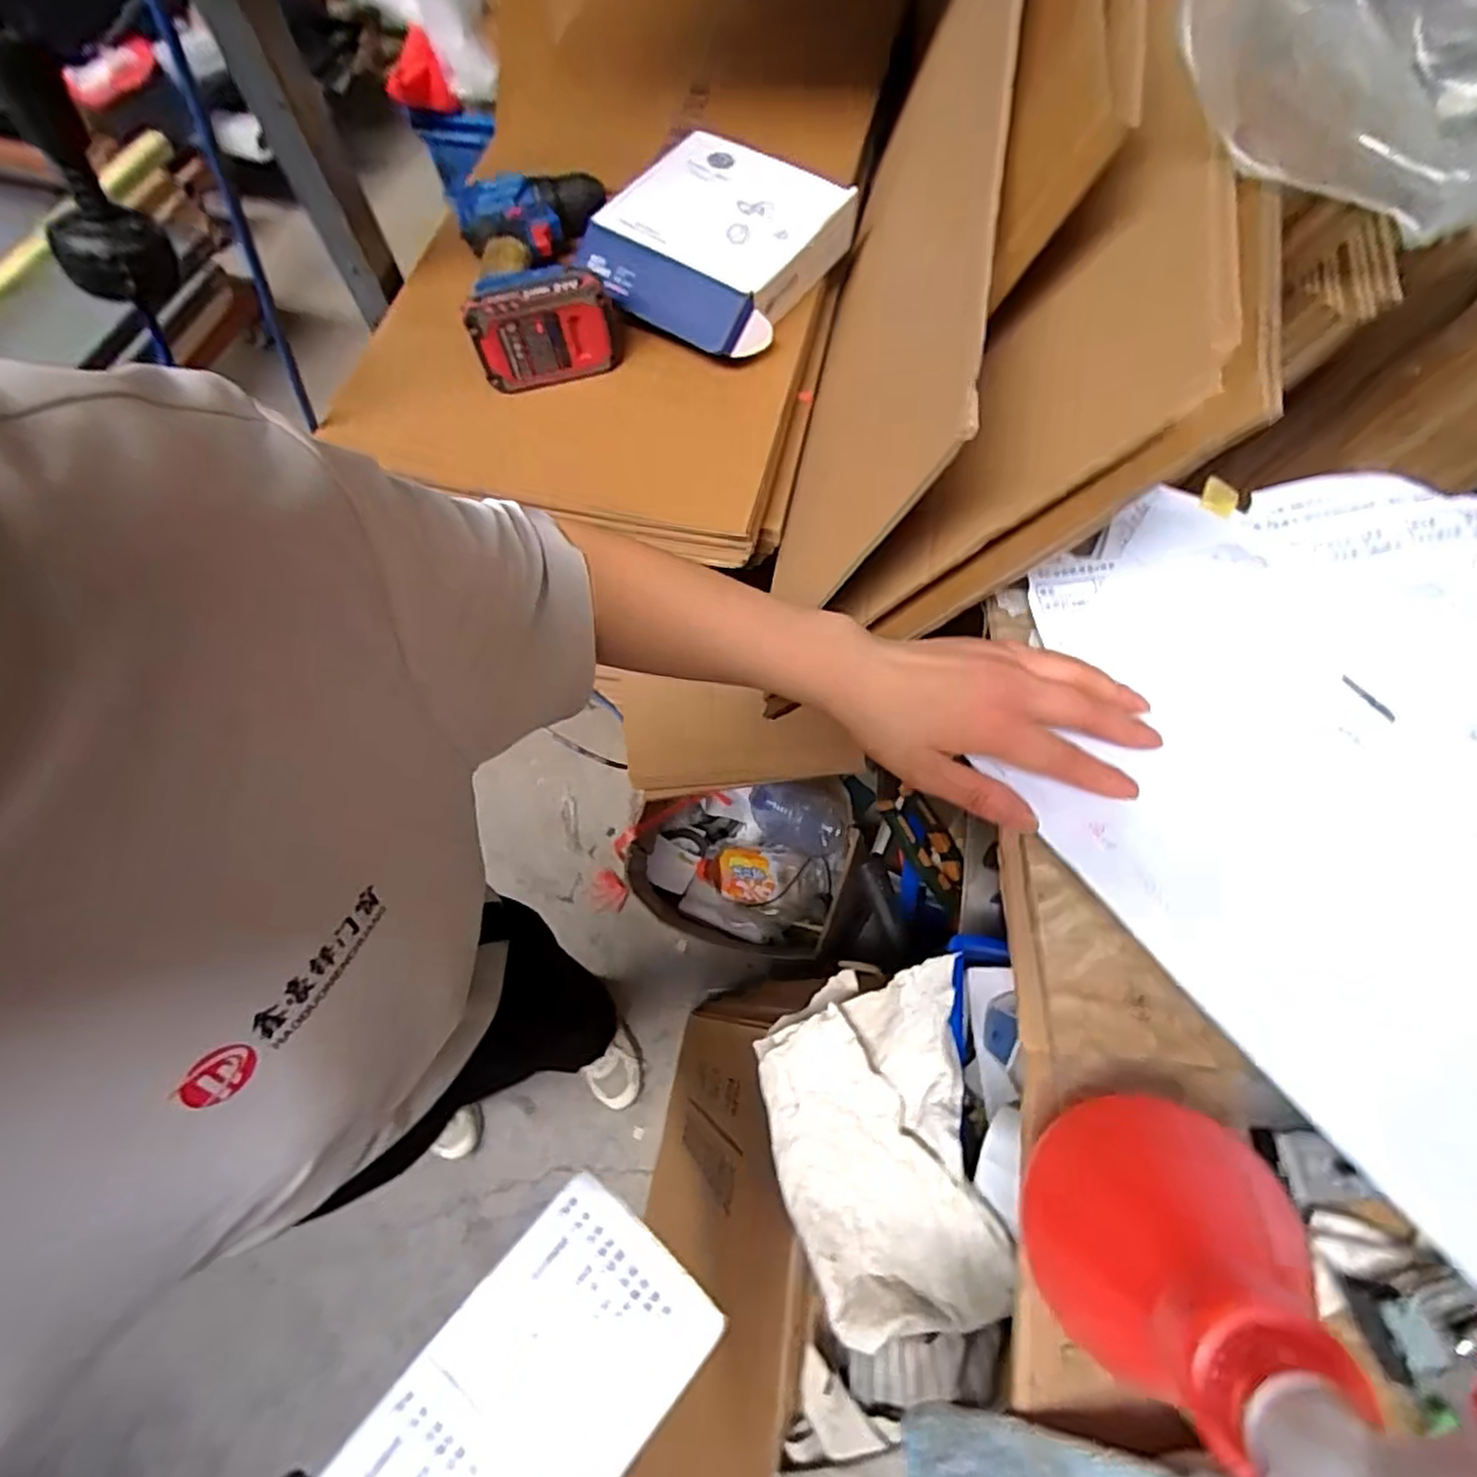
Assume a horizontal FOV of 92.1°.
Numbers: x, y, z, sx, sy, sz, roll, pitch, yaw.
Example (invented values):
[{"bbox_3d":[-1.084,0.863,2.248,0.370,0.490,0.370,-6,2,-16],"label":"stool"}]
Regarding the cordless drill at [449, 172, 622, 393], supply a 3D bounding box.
[{"bbox_3d":[-0.187,-0.438,0.662,0.134,0.075,0.216,-10,67,-2],"label":"cordless drill"}]

